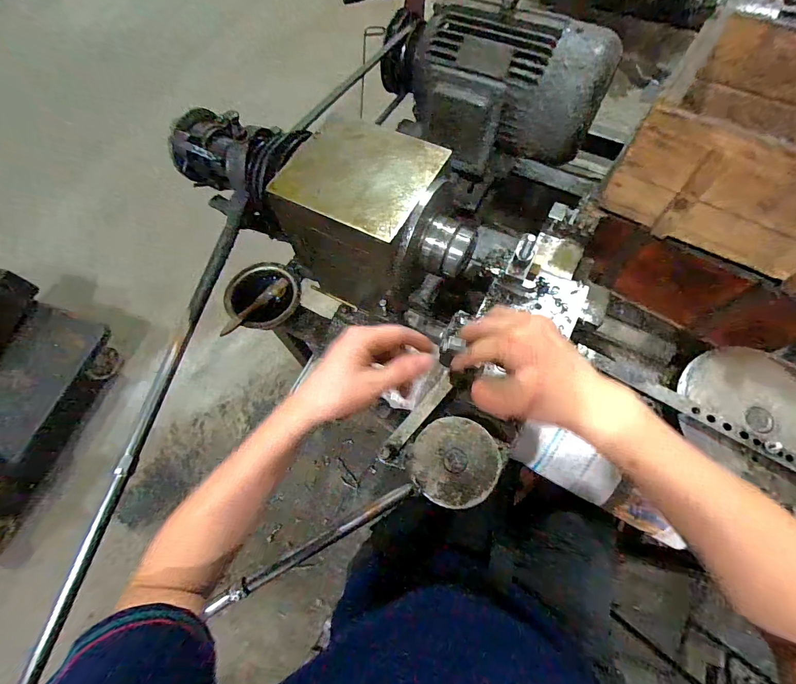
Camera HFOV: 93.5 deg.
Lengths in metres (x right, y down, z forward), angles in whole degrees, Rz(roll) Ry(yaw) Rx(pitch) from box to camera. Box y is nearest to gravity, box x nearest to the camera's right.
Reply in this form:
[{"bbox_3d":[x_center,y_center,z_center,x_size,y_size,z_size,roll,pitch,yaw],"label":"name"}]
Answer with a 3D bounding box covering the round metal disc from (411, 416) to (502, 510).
[{"bbox_3d":[0.066,0.136,0.428,0.096,0.010,0.094,-1,66,2],"label":"round metal disc"}]

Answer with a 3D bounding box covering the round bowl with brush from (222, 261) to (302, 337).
[{"bbox_3d":[-0.245,-0.084,0.674,0.134,0.050,0.126,-1,66,2],"label":"round bowl with brush"}]

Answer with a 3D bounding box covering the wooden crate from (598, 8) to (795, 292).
[{"bbox_3d":[0.500,-0.235,0.466,0.352,0.151,0.250,29,71,14],"label":"wooden crate"}]

